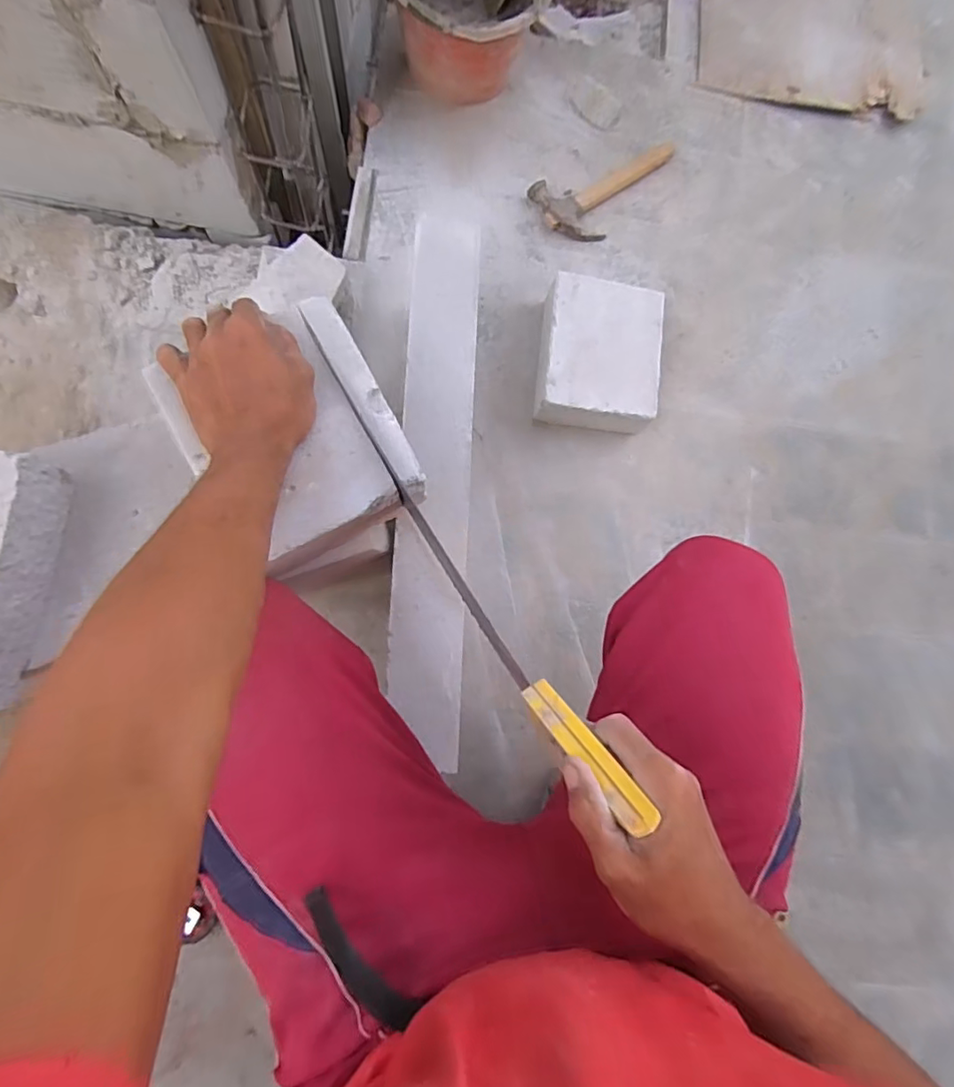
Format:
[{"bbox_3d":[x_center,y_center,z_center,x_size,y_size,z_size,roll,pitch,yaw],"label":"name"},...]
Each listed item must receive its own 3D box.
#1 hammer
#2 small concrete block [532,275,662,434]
[{"bbox_3d":[0.215,-0.542,0.871,0.255,0.028,0.107,-26,91,-6],"label":"hammer"},{"bbox_3d":[0.170,-0.256,0.805,0.164,0.088,0.210,4,80,-6],"label":"small concrete block"}]

